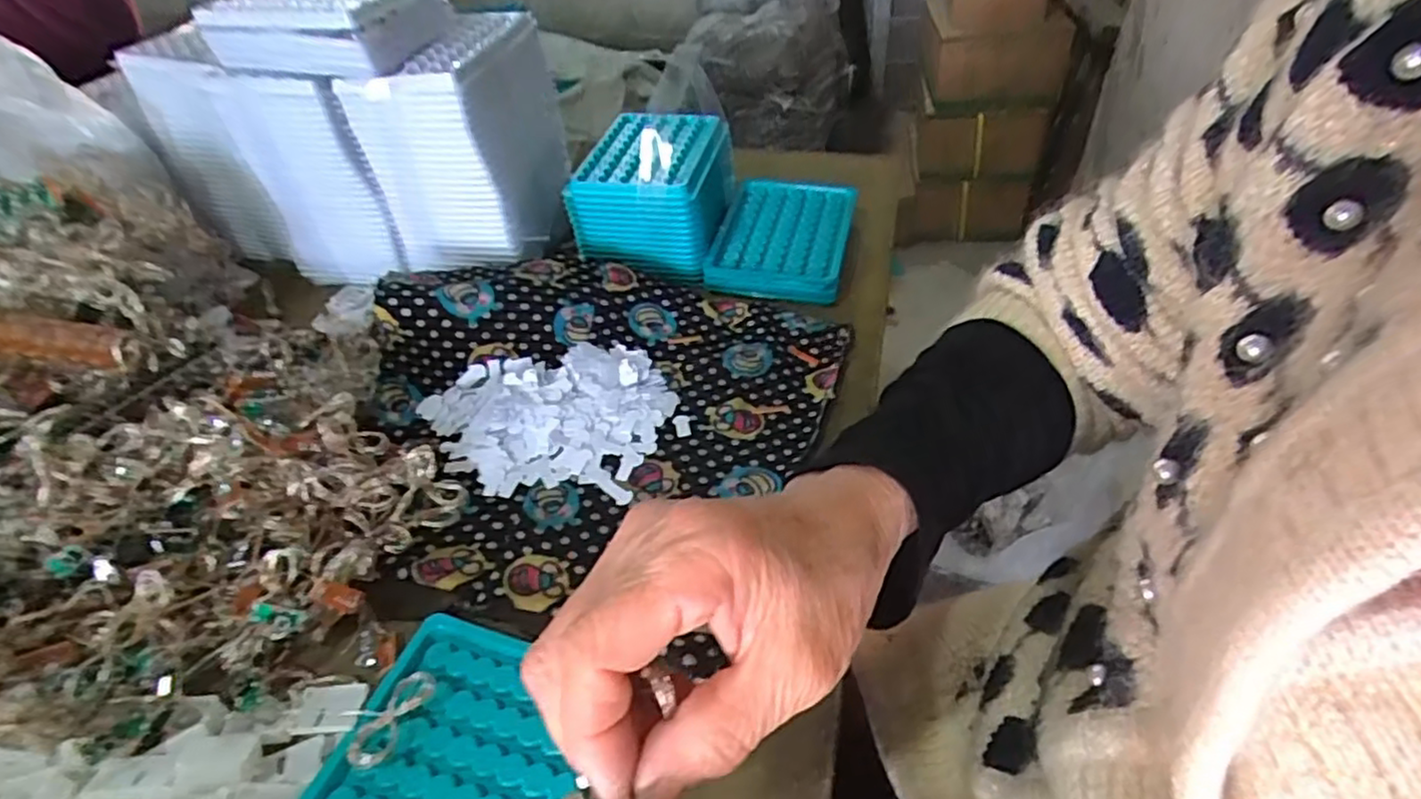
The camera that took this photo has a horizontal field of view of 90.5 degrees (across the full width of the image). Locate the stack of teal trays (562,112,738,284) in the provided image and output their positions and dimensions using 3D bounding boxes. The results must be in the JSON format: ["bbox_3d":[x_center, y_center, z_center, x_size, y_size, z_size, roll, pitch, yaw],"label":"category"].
[{"bbox_3d":[-0.038,-0.159,0.530,0.104,0.066,0.139,6,45,11],"label":"stack of teal trays"}]

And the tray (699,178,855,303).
[{"bbox_3d":[0.057,-0.128,0.539,0.096,0.018,0.135,8,44,13],"label":"tray"}]

